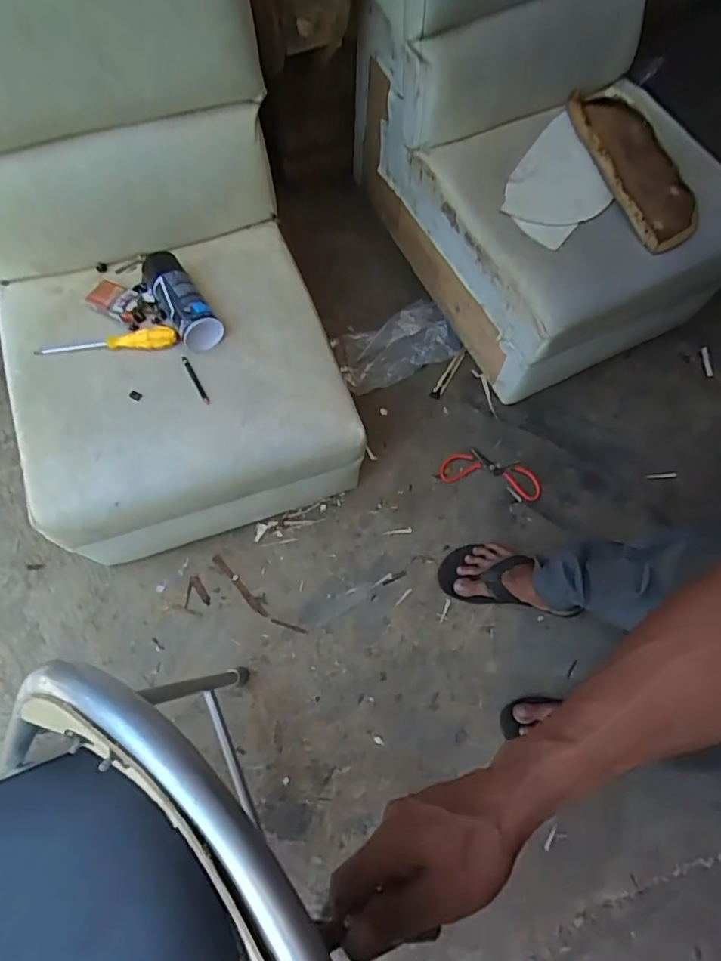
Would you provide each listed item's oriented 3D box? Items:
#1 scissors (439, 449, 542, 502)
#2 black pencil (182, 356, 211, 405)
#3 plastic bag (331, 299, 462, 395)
[{"bbox_3d":[0.277,-0.017,1.170,0.215,0.015,0.079,12,67,0],"label":"scissors"},{"bbox_3d":[-0.256,-0.156,0.861,0.010,0.008,0.088,-27,72,-12],"label":"black pencil"},{"bbox_3d":[0.082,-0.308,1.248,0.279,0.034,0.151,-24,72,-14],"label":"plastic bag"}]

